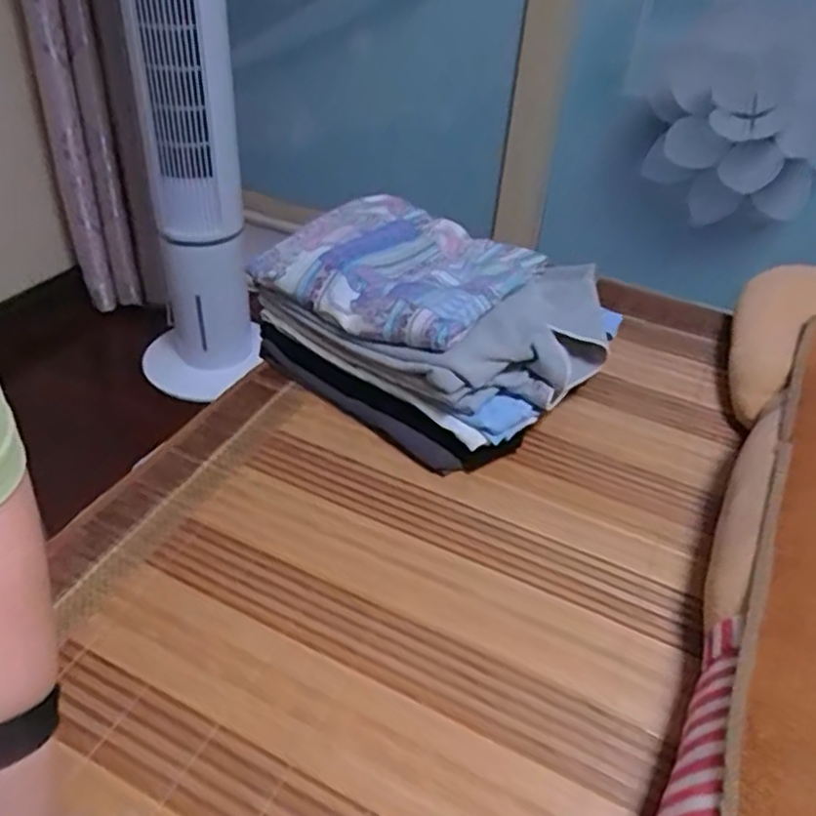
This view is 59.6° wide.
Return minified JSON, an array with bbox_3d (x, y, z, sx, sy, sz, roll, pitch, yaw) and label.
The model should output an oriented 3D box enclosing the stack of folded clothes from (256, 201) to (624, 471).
[{"bbox_3d":[0.027,-0.102,0.843,0.367,0.138,0.274,31,45,28],"label":"stack of folded clothes"}]

